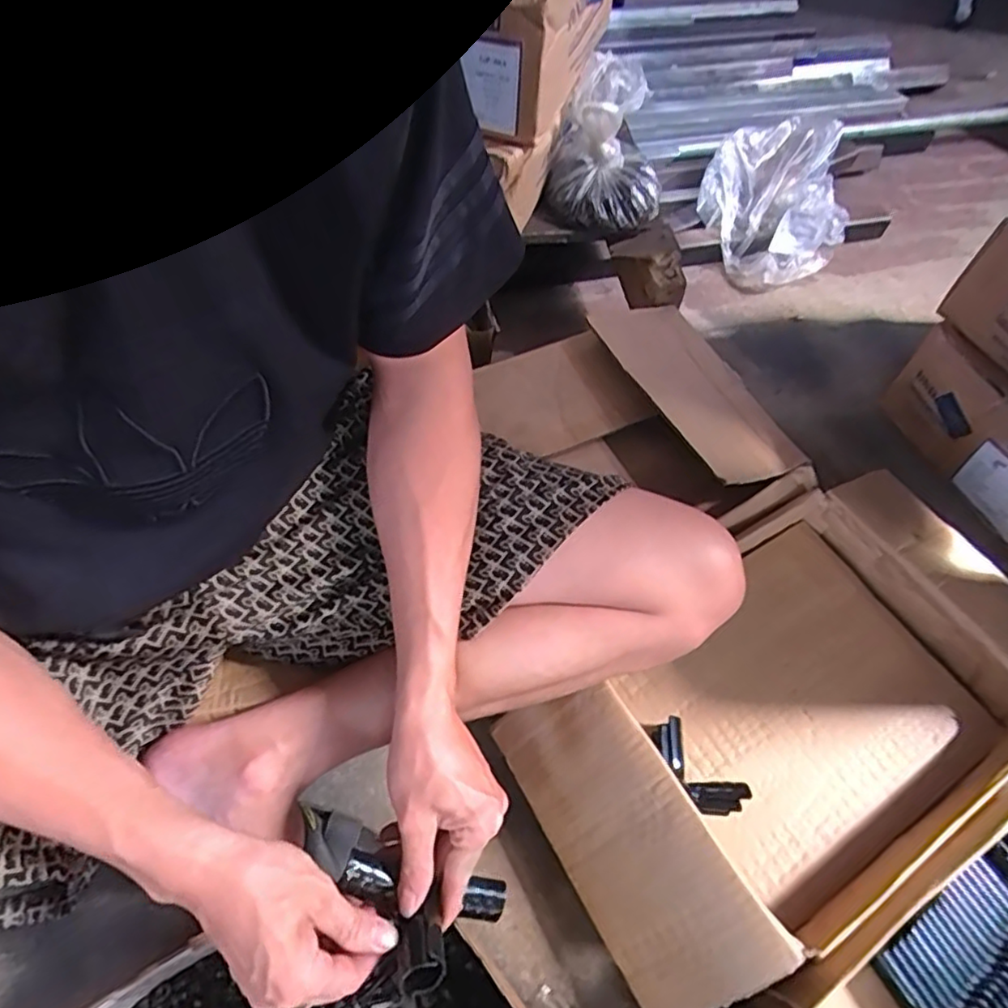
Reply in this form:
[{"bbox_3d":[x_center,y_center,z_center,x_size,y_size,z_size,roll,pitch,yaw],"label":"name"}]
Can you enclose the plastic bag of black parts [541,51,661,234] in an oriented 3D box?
[{"bbox_3d":[0.127,-0.409,0.771,0.138,0.208,0.132,12,59,5],"label":"plastic bag of black parts"}]

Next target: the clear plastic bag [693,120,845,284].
[{"bbox_3d":[0.433,-0.484,1.000,0.229,0.135,0.248,25,61,12],"label":"clear plastic bag"}]

